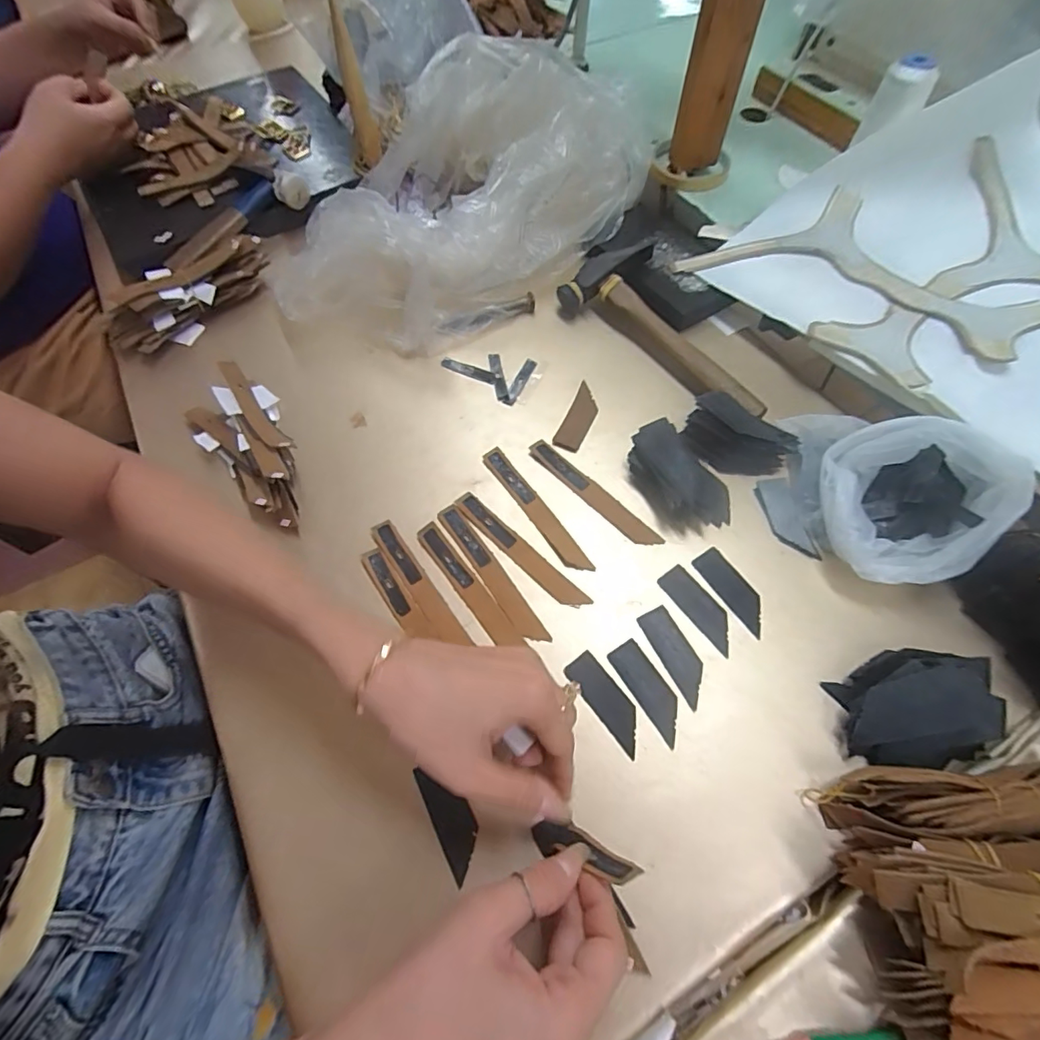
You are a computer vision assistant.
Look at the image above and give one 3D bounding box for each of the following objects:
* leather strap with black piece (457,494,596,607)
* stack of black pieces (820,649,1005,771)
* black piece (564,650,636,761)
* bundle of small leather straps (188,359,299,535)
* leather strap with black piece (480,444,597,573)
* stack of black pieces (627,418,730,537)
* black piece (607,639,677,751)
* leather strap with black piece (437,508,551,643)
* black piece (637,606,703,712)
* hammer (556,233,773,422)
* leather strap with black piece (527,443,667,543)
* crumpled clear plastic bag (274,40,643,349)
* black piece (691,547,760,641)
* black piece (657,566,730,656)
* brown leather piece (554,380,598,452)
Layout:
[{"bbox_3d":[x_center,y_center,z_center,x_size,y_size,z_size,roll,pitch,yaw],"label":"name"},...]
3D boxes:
[{"bbox_3d":[-0.002,0.022,0.387,0.124,0.004,0.019,41,70,20],"label":"leather strap with black piece"},{"bbox_3d":[0.235,0.112,0.314,0.082,0.031,0.062,-4,62,0],"label":"stack of black pieces"},{"bbox_3d":[0.055,0.115,0.335,0.023,0.004,0.064,-35,66,-15],"label":"black piece"},{"bbox_3d":[-0.214,-0.061,0.427,0.068,0.031,0.168,-37,67,-16],"label":"bundle of small leather straps"},{"bbox_3d":[0.012,-0.009,0.404,0.018,0.004,0.125,-31,65,-14],"label":"leather strap with black piece"},{"bbox_3d":[0.122,-0.035,0.397,0.058,0.035,0.088,-26,64,-11],"label":"stack of black pieces"},{"bbox_3d":[0.083,0.108,0.336,0.023,0.004,0.064,-30,65,-13],"label":"black piece"},{"bbox_3d":[-0.021,0.036,0.379,0.017,0.004,0.124,-32,65,-14],"label":"leather strap with black piece"},{"bbox_3d":[0.103,0.088,0.347,0.023,0.004,0.064,-23,64,-10],"label":"black piece"},{"bbox_3d":[0.136,-0.176,0.464,0.082,0.030,0.218,-38,67,-17],"label":"hammer"},{"bbox_3d":[0.056,-0.022,0.408,0.018,0.004,0.125,-41,68,-18],"label":"leather strap with black piece"},{"bbox_3d":[-0.064,-0.318,0.506,0.360,0.122,0.225,-27,64,-12],"label":"crumpled clear plastic bag"},{"bbox_3d":[0.149,0.048,0.368,0.025,0.004,0.063,-30,65,-13],"label":"black piece"},{"bbox_3d":[0.123,0.060,0.361,0.024,0.004,0.063,-34,66,-15],"label":"black piece"},{"bbox_3d":[0.051,-0.087,0.449,0.023,0.005,0.070,21,65,13],"label":"brown leather piece"}]

